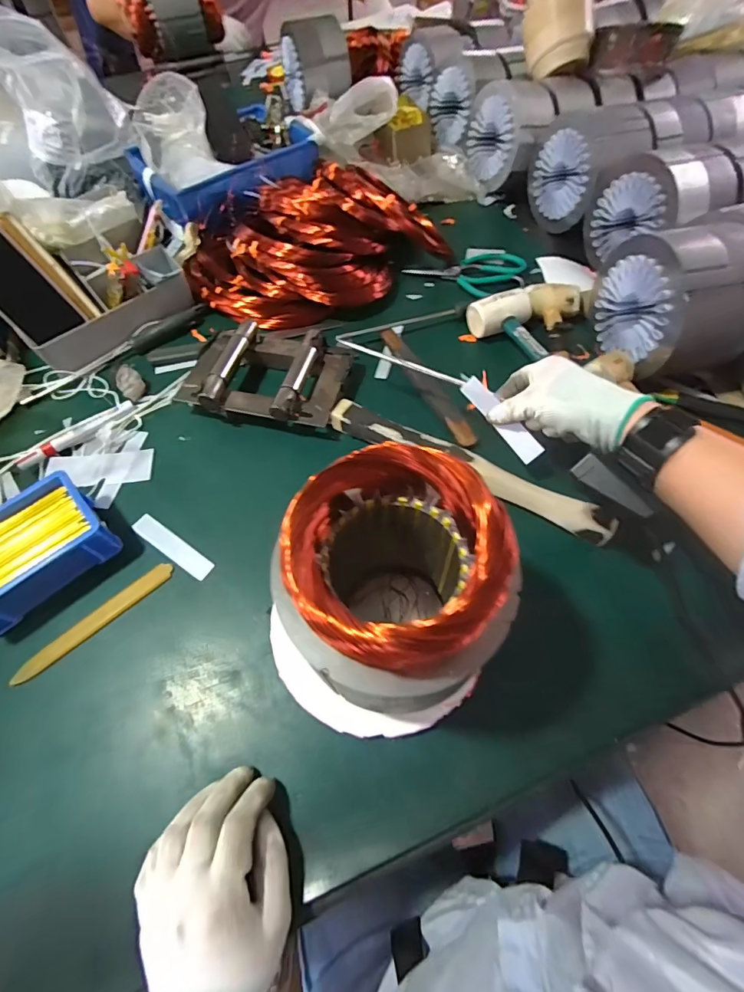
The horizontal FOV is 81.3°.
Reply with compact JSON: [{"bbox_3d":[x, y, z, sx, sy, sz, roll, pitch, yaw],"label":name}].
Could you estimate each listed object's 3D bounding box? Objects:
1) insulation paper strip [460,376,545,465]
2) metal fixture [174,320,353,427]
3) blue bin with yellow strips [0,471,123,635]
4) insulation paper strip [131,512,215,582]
[{"bbox_3d":[0.138,-0.083,0.463,0.024,0.008,0.108,-40,79,12],"label":"insulation paper strip"},{"bbox_3d":[-0.135,-0.154,0.558,0.202,0.054,0.144,10,61,8],"label":"metal fixture"},{"bbox_3d":[-0.348,0.051,0.437,0.140,0.053,0.103,-38,65,-18],"label":"blue bin with yellow strips"},{"bbox_3d":[-0.217,0.054,0.468,0.109,0.004,0.023,31,66,18],"label":"insulation paper strip"}]

